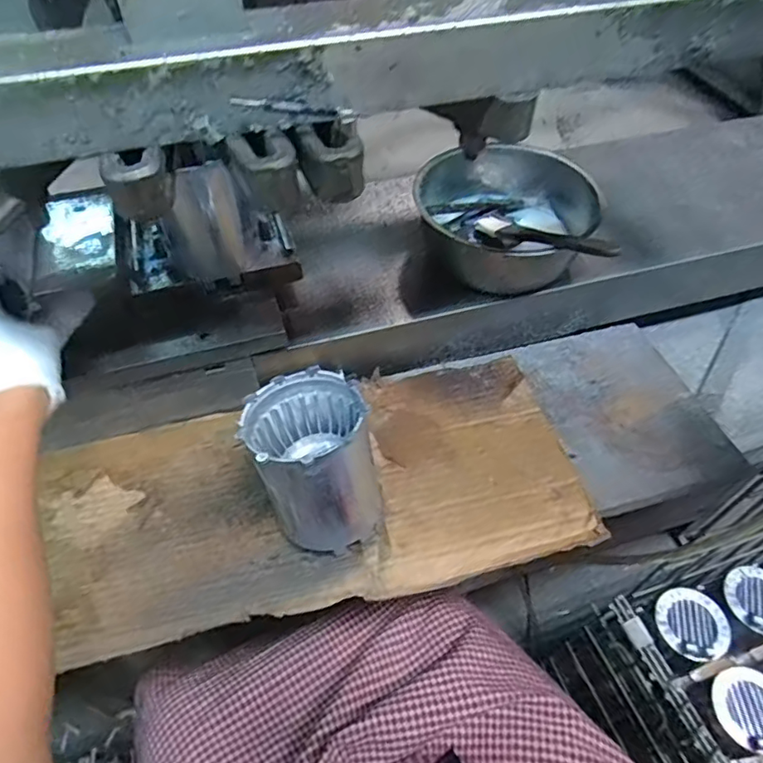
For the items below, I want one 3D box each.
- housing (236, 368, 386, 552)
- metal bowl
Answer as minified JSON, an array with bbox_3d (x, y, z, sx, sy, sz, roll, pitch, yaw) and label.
[{"bbox_3d":[-0.055,0.065,0.458,0.101,0.116,0.119,-7,53,-6],"label":"housing"},{"bbox_3d":[0.136,-0.181,0.608,0.175,0.072,0.181,0,53,0],"label":"metal bowl"}]

